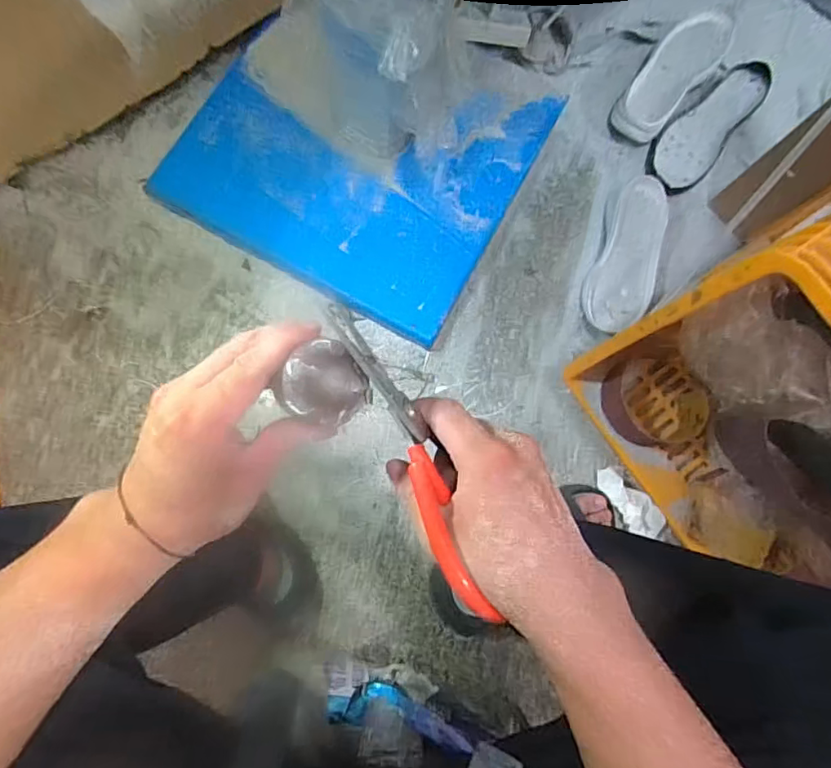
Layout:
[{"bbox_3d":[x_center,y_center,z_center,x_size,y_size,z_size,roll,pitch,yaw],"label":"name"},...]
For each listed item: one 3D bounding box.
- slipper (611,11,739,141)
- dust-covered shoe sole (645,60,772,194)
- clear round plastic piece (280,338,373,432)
[{"bbox_3d":[0.430,-0.522,0.874,0.100,0.053,0.249,41,81,2],"label":"slipper"},{"bbox_3d":[0.496,-0.432,0.875,0.280,0.034,0.103,-43,87,-8],"label":"dust-covered shoe sole"},{"bbox_3d":[-0.046,0.002,0.263,0.039,0.015,0.040,1,82,-4],"label":"clear round plastic piece"}]

